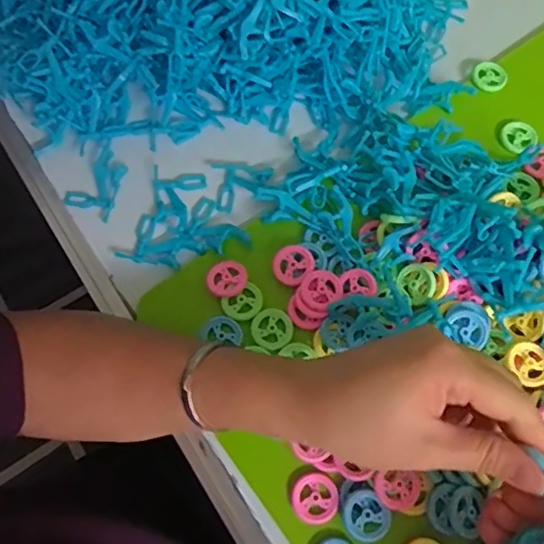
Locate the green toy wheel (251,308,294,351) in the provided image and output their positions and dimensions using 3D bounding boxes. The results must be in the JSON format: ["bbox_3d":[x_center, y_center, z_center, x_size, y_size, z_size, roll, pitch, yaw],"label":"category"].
[{"bbox_3d":[0.000,0.041,0.421,0.029,0.004,0.030,0,67,1],"label":"green toy wheel"}]

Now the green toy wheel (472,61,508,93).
[{"bbox_3d":[0.191,-0.172,0.511,0.027,0.012,0.027,0,67,1],"label":"green toy wheel"}]

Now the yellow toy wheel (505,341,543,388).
[{"bbox_3d":[0.172,0.061,0.386,0.027,0.004,0.029,0,67,1],"label":"yellow toy wheel"}]

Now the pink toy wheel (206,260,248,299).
[{"bbox_3d":[-0.034,0.004,0.435,0.029,0.005,0.032,-2,67,0],"label":"pink toy wheel"}]

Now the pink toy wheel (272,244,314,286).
[{"bbox_3d":[0.015,-0.005,0.436,0.029,0.006,0.030,0,67,1],"label":"pink toy wheel"}]

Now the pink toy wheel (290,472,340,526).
[{"bbox_3d":[0.027,0.144,0.367,0.030,0.004,0.029,0,67,1],"label":"pink toy wheel"}]

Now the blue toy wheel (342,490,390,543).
[{"bbox_3d":[0.058,0.151,0.358,0.026,0.006,0.028,0,67,1],"label":"blue toy wheel"}]

